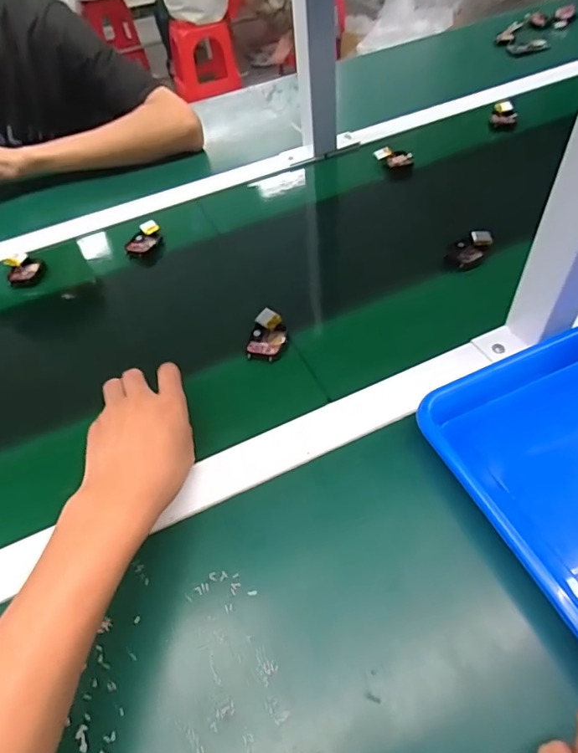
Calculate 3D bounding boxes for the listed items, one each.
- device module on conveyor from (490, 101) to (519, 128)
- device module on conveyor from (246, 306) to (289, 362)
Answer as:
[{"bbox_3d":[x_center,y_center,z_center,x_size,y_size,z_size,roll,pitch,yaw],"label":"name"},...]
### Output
[{"bbox_3d":[0.334,-0.407,0.746,0.036,0.024,0.041,11,53,16],"label":"device module on conveyor"},{"bbox_3d":[-0.020,-0.042,0.478,0.036,0.015,0.056,7,52,13],"label":"device module on conveyor"}]

